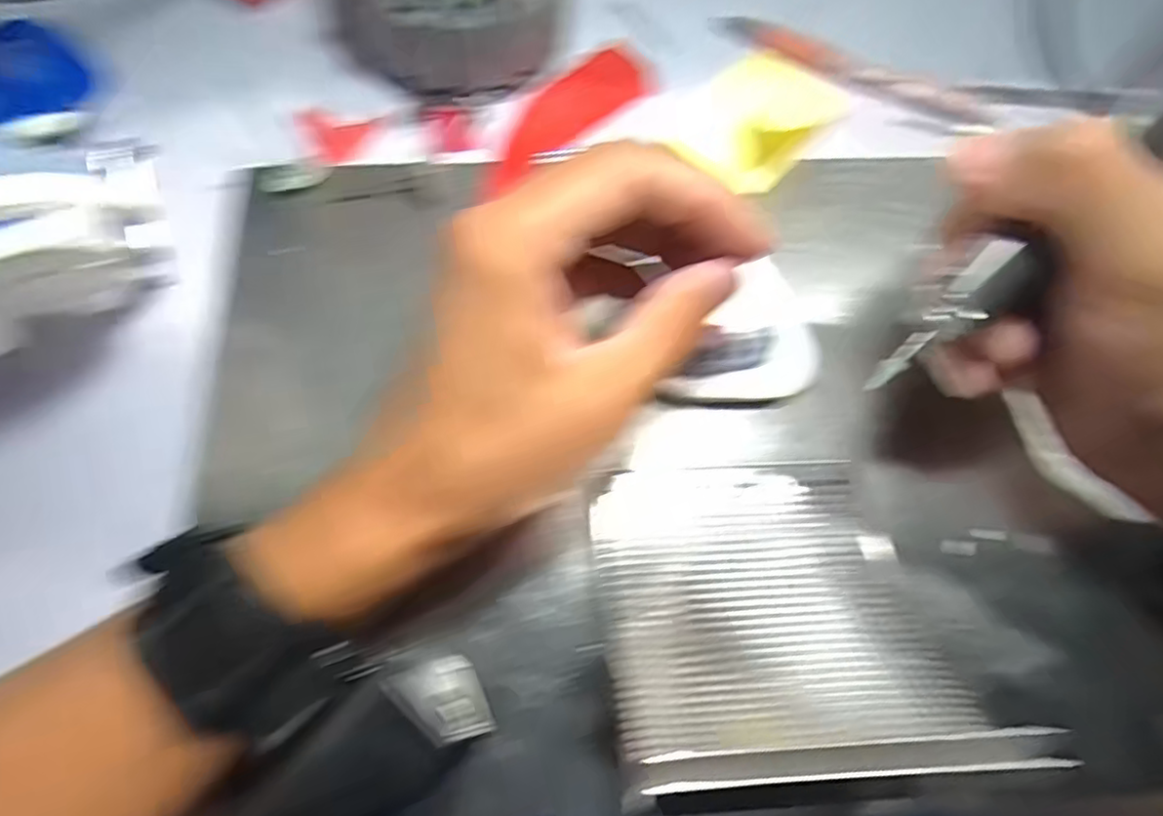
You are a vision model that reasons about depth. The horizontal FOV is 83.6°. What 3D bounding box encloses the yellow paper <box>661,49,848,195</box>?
[{"bbox_3d":[0.083,-0.138,0.306,0.060,0.011,0.082,41,72,11],"label":"yellow paper"}]

